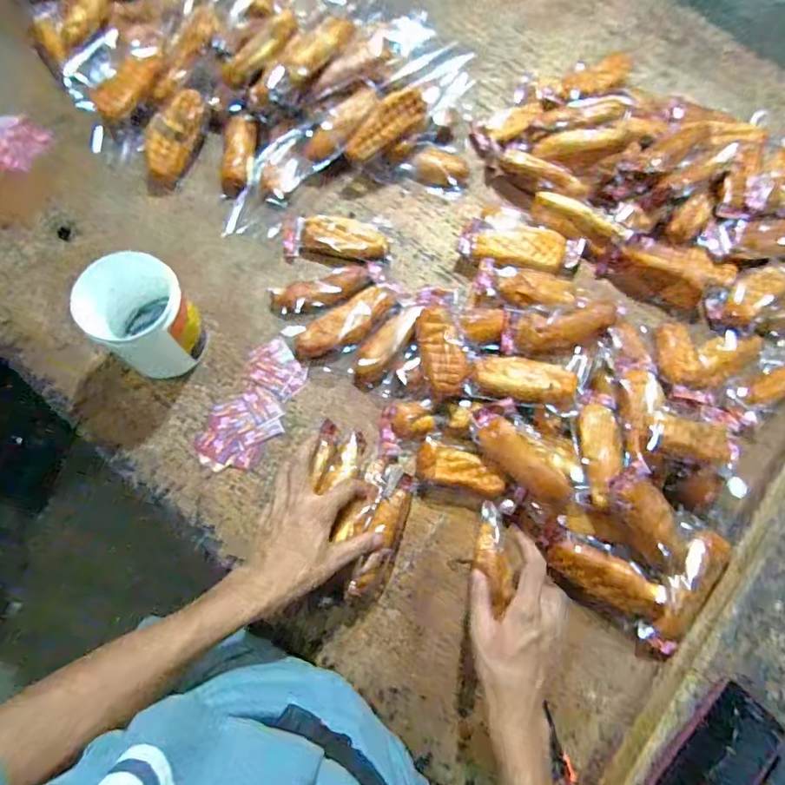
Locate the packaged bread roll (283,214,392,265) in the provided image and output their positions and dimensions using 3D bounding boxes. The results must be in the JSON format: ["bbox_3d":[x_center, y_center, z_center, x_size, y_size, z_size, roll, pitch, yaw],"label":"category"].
[{"bbox_3d":[-0.079,-0.220,0.713,0.152,0.037,0.069,4,73,-2],"label":"packaged bread roll"}]

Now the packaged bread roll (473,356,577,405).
[{"bbox_3d":[0.156,-0.014,0.611,0.122,0.042,0.057,12,73,1],"label":"packaged bread roll"}]

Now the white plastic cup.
[{"bbox_3d":[-0.284,-0.083,0.598,0.104,0.159,0.102,1,73,-3],"label":"white plastic cup"}]

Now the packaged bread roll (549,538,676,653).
[{"bbox_3d":[0.255,0.224,0.569,0.162,0.039,0.059,30,74,6],"label":"packaged bread roll"}]

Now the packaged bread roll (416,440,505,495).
[{"bbox_3d":[0.082,0.093,0.616,0.103,0.030,0.043,14,73,1],"label":"packaged bread roll"}]

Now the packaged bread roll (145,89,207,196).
[{"bbox_3d":[-0.321,-0.364,0.734,0.064,0.044,0.154,26,95,5],"label":"packaged bread roll"}]

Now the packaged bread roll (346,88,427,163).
[{"bbox_3d":[-0.010,-0.377,0.721,0.130,0.044,0.044,-36,78,8],"label":"packaged bread roll"}]

